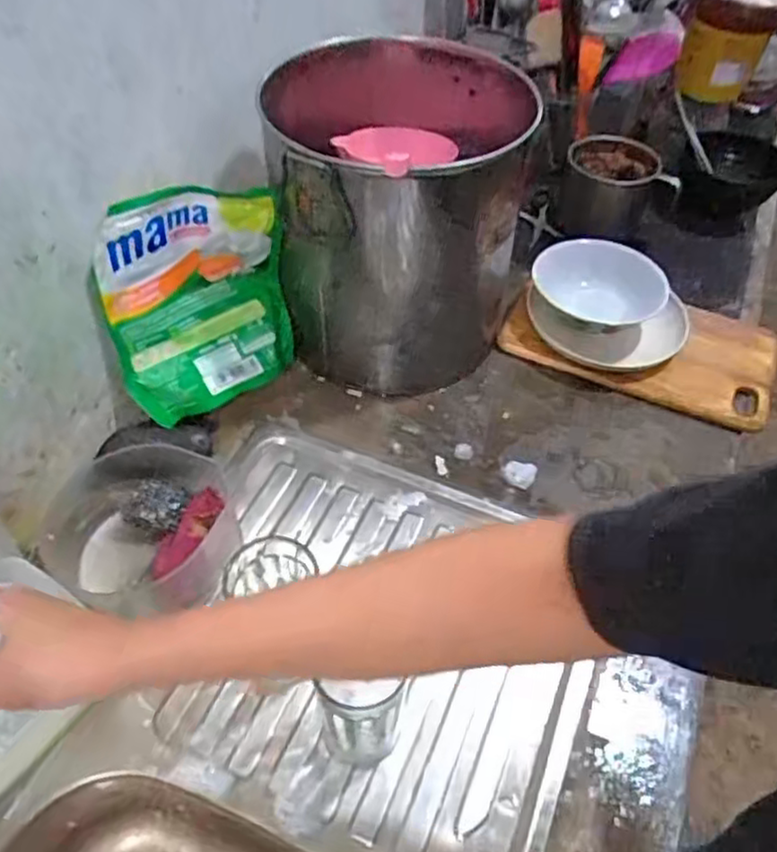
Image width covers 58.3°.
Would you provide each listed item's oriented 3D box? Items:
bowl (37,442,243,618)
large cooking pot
[{"bbox_3d":[-0.232,0.091,0.632,0.168,0.073,0.136,12,51,7],"label":"bowl"},{"bbox_3d":[0.017,-0.231,0.785,0.256,0.292,0.268,3,50,0],"label":"large cooking pot"}]

